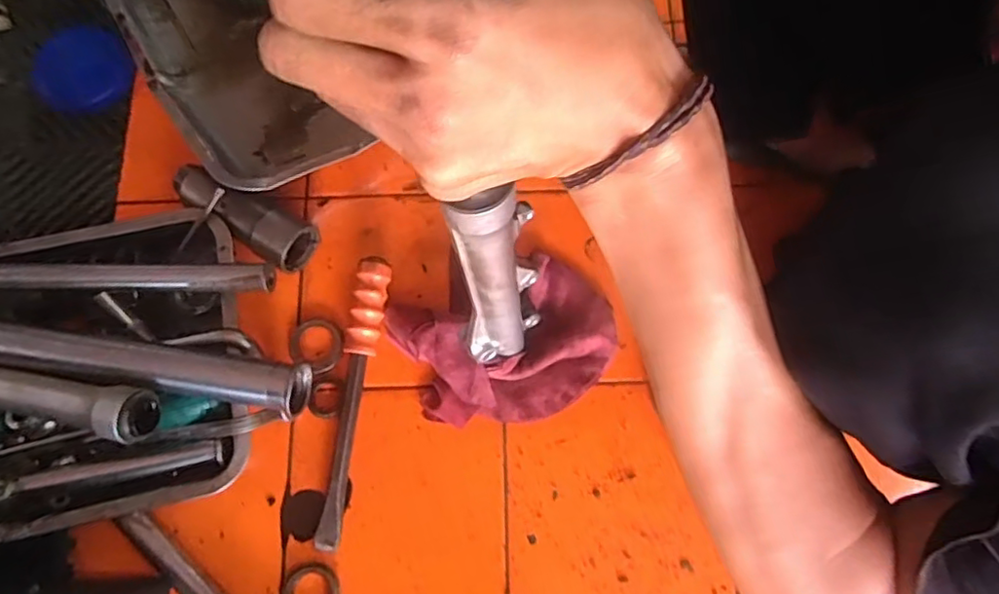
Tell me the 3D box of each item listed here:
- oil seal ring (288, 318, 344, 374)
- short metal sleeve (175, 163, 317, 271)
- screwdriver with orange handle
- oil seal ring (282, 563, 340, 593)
[{"bbox_3d":[-0.178,0.045,0.587,0.056,0.006,0.048,29,77,7],"label":"oil seal ring"},{"bbox_3d":[-0.255,-0.082,0.594,0.147,0.055,0.051,31,77,7],"label":"short metal sleeve"},{"bbox_3d":[-0.134,0.093,0.554,0.028,0.033,0.260,7,75,2],"label":"screwdriver with orange handle"},{"bbox_3d":[-0.166,0.262,0.532,0.050,0.004,0.048,0,75,0],"label":"oil seal ring"}]

